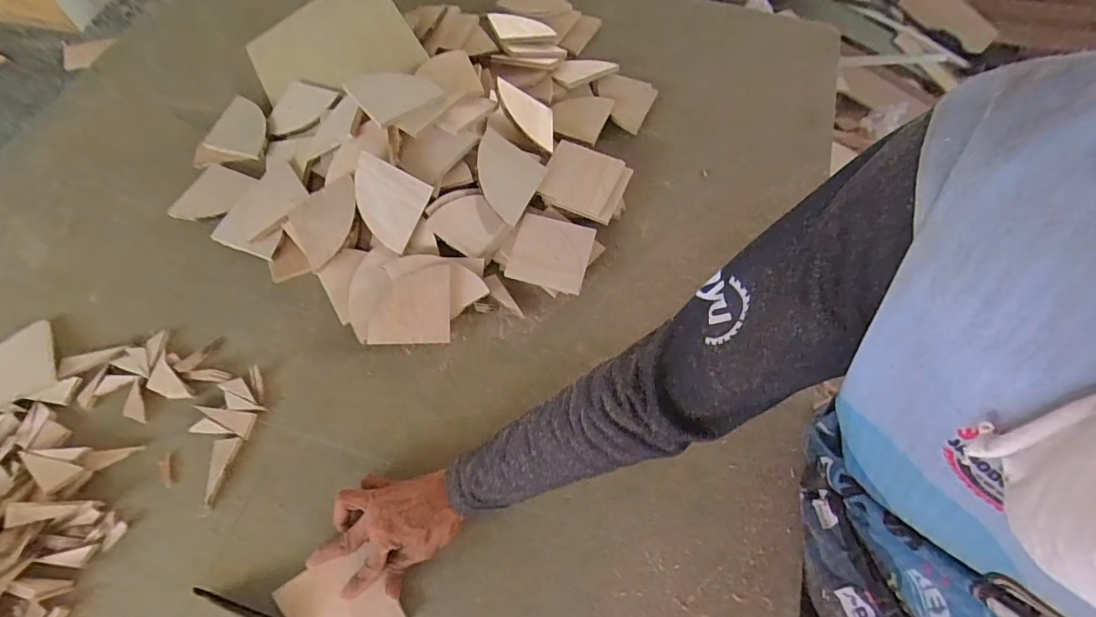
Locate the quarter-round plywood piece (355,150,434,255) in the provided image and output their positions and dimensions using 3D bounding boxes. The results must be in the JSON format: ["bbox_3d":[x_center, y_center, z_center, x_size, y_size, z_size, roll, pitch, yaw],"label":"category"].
[{"bbox_3d":[-0.213,-0.137,0.660,0.094,0.009,0.096,26,93,-13],"label":"quarter-round plywood piece"}]

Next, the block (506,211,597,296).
[{"bbox_3d":[0.005,-0.077,0.685,0.101,0.011,0.100,13,71,3],"label":"block"}]

